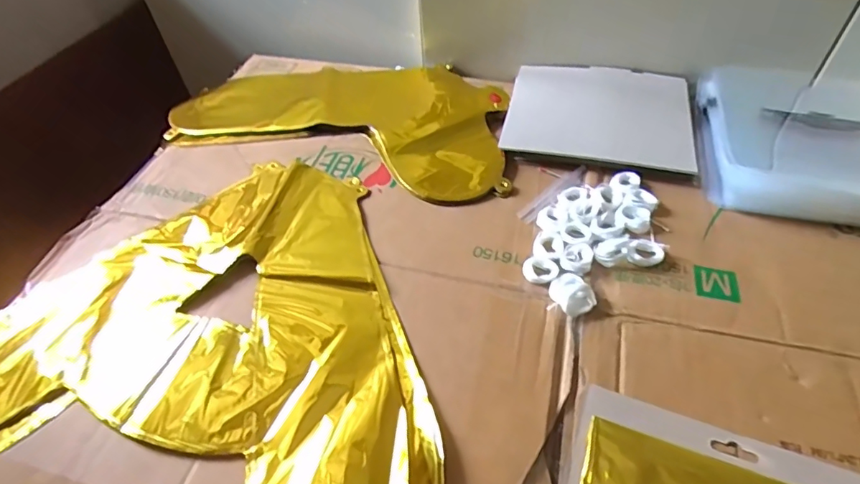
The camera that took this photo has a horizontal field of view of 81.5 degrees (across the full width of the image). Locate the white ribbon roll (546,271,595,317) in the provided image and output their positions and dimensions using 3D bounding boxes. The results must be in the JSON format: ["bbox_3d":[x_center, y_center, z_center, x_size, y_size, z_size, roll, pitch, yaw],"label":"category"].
[{"bbox_3d":[0.115,0.041,0.402,0.035,0.013,0.039,9,50,12],"label":"white ribbon roll"}]

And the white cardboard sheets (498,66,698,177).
[{"bbox_3d":[0.184,-0.146,0.548,0.187,0.009,0.166,9,50,12],"label":"white cardboard sheets"}]

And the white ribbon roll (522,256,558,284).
[{"bbox_3d":[0.094,0.024,0.425,0.028,0.007,0.027,-2,49,2],"label":"white ribbon roll"}]

